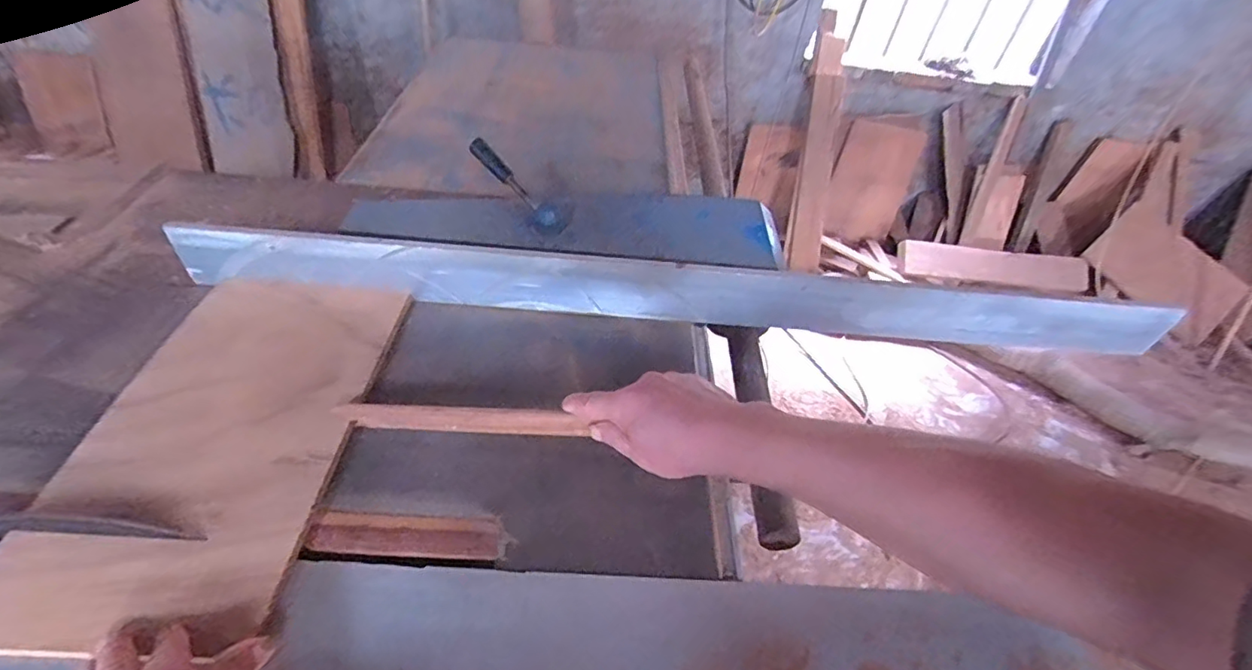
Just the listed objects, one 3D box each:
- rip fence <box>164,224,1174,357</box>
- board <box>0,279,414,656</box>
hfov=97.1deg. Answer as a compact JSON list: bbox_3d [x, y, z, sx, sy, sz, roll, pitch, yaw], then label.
[{"bbox_3d":[0.068,-0.045,0.649,1.101,0.080,0.032,4,44,-3],"label":"rip fence"},{"bbox_3d":[-0.355,0.076,0.501,0.208,0.016,0.373,4,44,-3],"label":"board"}]

